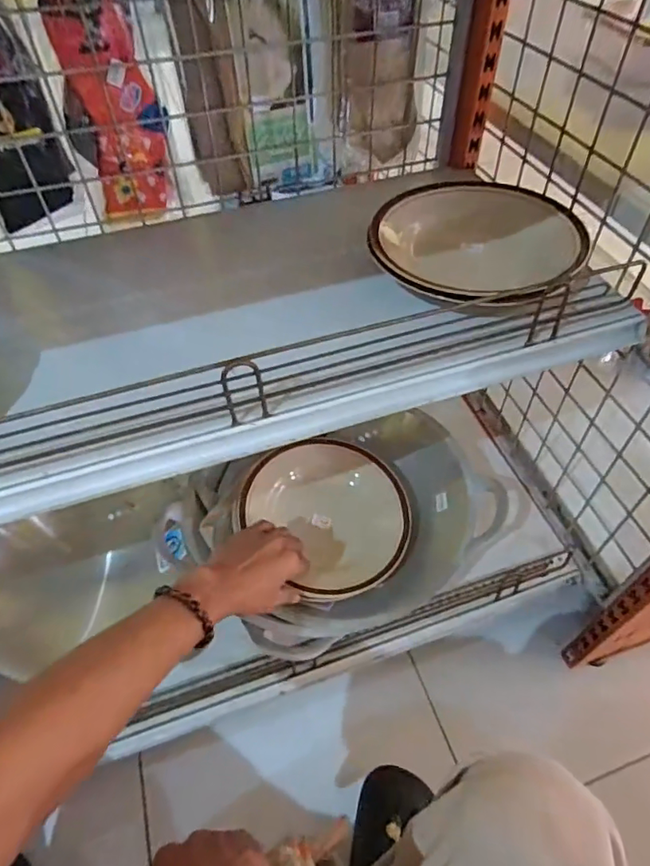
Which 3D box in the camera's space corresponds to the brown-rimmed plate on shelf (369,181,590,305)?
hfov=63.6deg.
[{"bbox_3d":[0.148,-0.189,0.512,0.194,0.040,0.160,31,58,23],"label":"brown-rimmed plate on shelf"}]

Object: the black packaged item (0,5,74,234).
[{"bbox_3d":[-0.316,-0.322,0.513,0.084,0.222,0.023,-22,54,-16],"label":"black packaged item"}]

